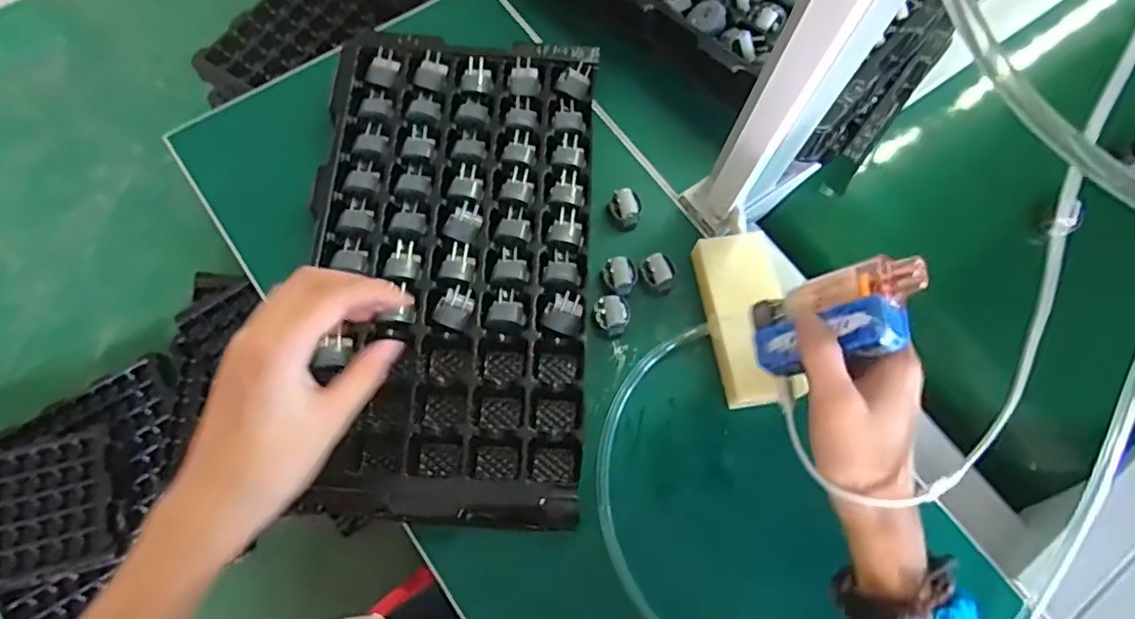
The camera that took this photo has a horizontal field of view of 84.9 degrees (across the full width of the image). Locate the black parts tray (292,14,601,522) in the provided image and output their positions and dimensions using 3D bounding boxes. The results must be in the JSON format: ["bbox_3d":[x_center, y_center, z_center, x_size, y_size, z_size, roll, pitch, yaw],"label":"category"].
[{"bbox_3d":[-0.075,-0.036,0.441,0.185,0.032,0.351,1,70,-2],"label":"black parts tray"}]

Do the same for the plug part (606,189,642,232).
[{"bbox_3d":[0.043,-0.076,0.464,0.026,0.023,0.023,14,70,3],"label":"plug part"}]

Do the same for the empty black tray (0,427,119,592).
[{"bbox_3d":[-0.924,0.337,0.988,0.369,0.029,0.221,-15,72,-8],"label":"empty black tray"}]

